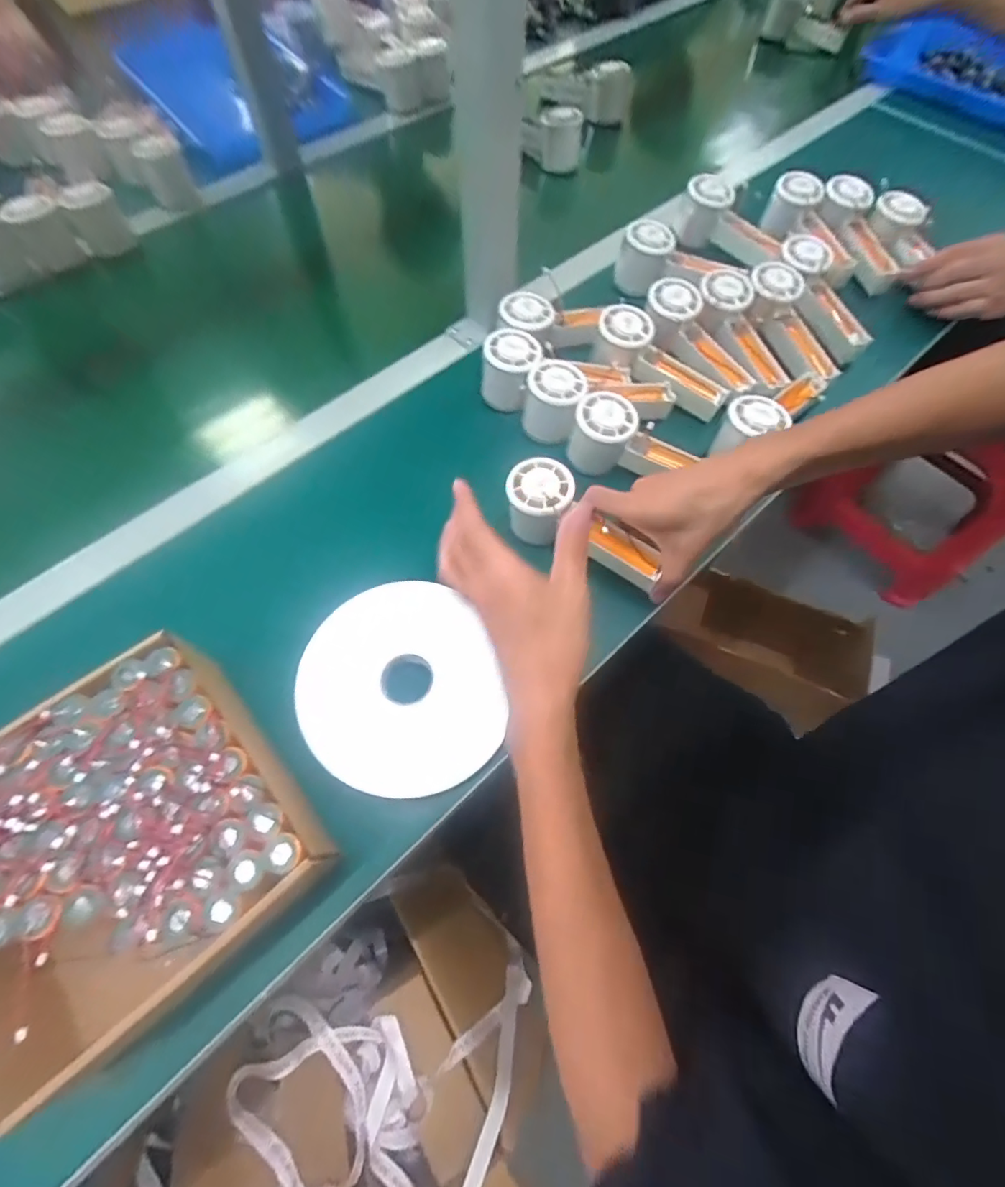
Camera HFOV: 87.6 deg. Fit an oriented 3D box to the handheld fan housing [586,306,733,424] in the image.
[{"bbox_3d":[0.165,-0.241,0.544,0.149,0.053,0.063,28,75,9],"label":"handheld fan housing"}]

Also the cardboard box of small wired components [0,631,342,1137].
[{"bbox_3d":[-0.235,0.155,0.334,0.196,0.065,0.201,-37,71,-17],"label":"cardboard box of small wired components"}]

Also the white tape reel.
[{"bbox_3d":[-0.081,0.068,0.408,0.151,0.018,0.163,-10,65,-6],"label":"white tape reel"}]

